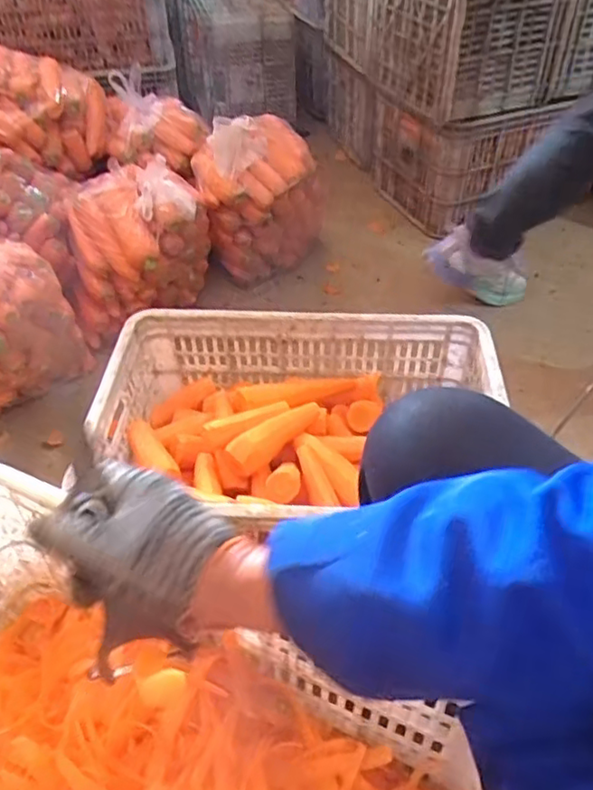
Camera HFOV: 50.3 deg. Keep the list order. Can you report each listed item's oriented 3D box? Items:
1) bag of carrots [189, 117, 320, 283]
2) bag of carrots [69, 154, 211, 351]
[{"bbox_3d":[-0.079,-0.437,1.419,0.267,0.324,0.214,0,46,1],"label":"bag of carrots"},{"bbox_3d":[-0.317,-0.292,1.281,0.280,0.276,0.202,-7,46,-6],"label":"bag of carrots"}]

